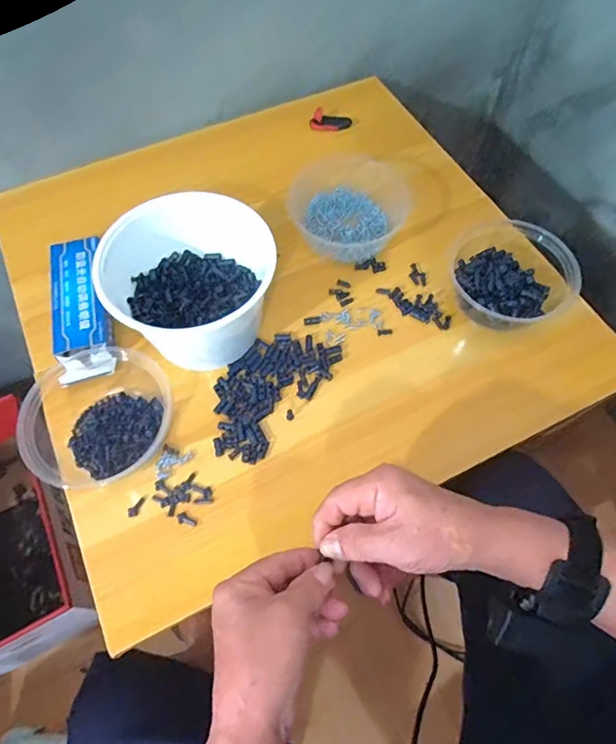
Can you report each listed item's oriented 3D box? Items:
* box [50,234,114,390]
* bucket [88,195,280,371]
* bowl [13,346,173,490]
[{"bbox_3d":[-0.250,-0.073,0.550,0.058,0.031,0.177,-12,63,-8],"label":"box"},{"bbox_3d":[-0.116,-0.088,0.509,0.164,0.106,0.140,-4,63,-2],"label":"bucket"},{"bbox_3d":[-0.204,0.030,0.481,0.132,0.050,0.138,1,62,-1],"label":"bowl"}]

